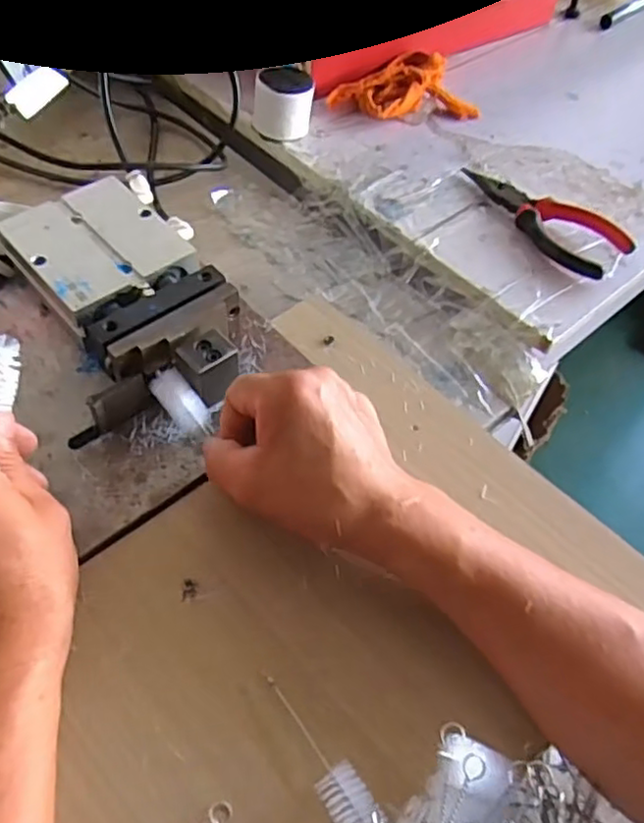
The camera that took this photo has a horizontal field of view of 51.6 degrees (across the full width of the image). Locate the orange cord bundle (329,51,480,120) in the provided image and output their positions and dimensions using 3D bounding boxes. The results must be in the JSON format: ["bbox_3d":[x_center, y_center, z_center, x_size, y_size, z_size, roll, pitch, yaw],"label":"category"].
[{"bbox_3d":[0.073,-0.312,0.646,0.136,0.025,0.082,-11,55,-13],"label":"orange cord bundle"}]

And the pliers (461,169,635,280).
[{"bbox_3d":[0.176,-0.163,0.546,0.046,0.025,0.155,-30,61,-24],"label":"pliers"}]

